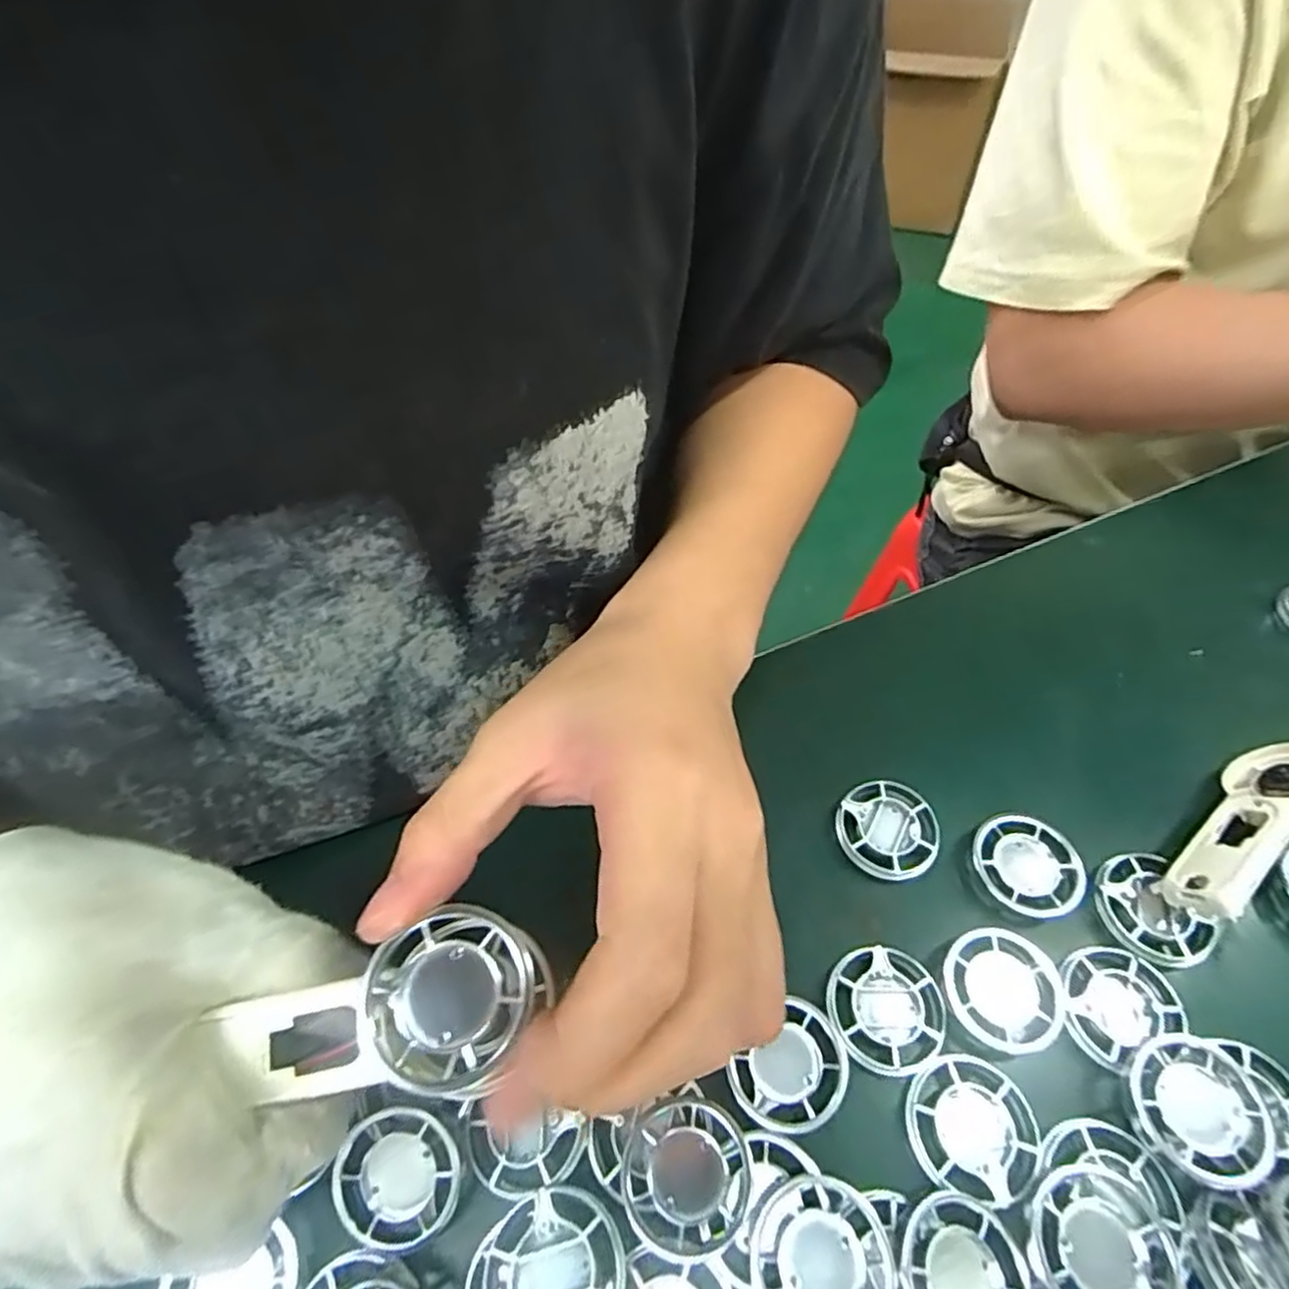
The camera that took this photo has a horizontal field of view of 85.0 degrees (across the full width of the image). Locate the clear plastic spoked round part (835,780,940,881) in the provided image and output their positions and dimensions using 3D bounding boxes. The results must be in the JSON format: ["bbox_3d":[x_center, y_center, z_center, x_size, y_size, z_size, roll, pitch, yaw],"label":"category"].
[{"bbox_3d":[0.097,0.076,0.283,0.039,0.014,0.038,-26,58,-15],"label":"clear plastic spoked round part"}]

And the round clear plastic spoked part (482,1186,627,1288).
[{"bbox_3d":[-0.025,0.177,0.197,0.037,0.016,0.038,-1,55,2],"label":"round clear plastic spoked part"}]

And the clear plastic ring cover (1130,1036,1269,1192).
[{"bbox_3d":[0.173,0.144,0.219,0.039,0.007,0.037,-33,60,-20],"label":"clear plastic ring cover"}]

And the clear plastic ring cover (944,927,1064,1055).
[{"bbox_3d":[0.124,0.119,0.243,0.039,0.006,0.037,-13,55,-7],"label":"clear plastic ring cover"}]

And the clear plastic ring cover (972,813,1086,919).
[{"bbox_3d":[0.147,0.085,0.269,0.039,0.010,0.037,27,60,20],"label":"clear plastic ring cover"}]

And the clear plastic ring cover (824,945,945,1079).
[{"bbox_3d":[0.083,0.124,0.241,0.038,0.006,0.038,16,57,13],"label":"clear plastic ring cover"}]

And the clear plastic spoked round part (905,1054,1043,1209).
[{"bbox_3d":[0.103,0.152,0.221,0.038,0.004,0.038,-1,55,2],"label":"clear plastic spoked round part"}]

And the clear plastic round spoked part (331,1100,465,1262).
[{"bbox_3d":[-0.073,0.160,0.211,0.034,0.009,0.038,-30,78,-2],"label":"clear plastic round spoked part"}]

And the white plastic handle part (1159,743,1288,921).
[{"bbox_3d":[0.231,0.068,0.268,0.095,0.026,0.036,-28,58,-16],"label":"white plastic handle part"}]

